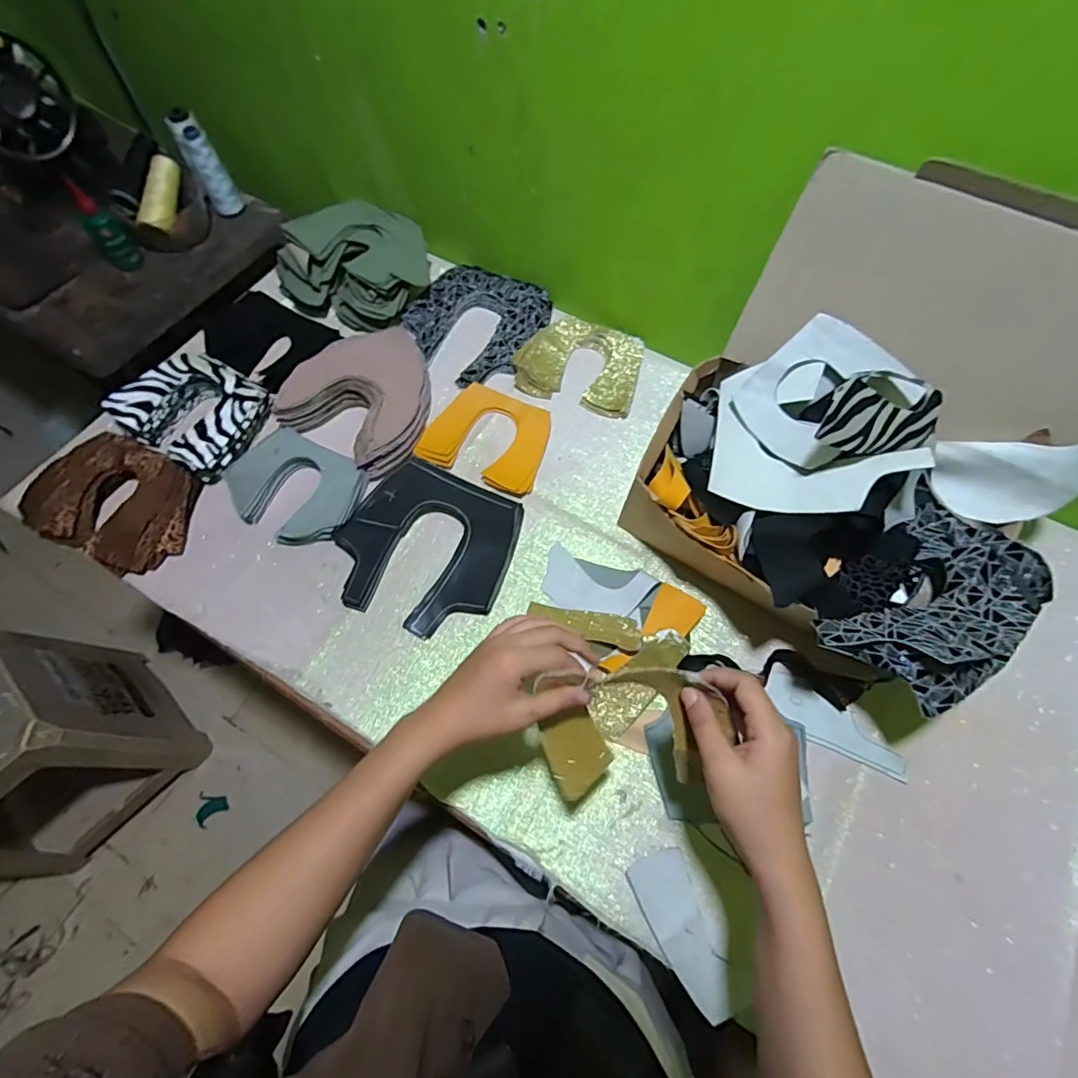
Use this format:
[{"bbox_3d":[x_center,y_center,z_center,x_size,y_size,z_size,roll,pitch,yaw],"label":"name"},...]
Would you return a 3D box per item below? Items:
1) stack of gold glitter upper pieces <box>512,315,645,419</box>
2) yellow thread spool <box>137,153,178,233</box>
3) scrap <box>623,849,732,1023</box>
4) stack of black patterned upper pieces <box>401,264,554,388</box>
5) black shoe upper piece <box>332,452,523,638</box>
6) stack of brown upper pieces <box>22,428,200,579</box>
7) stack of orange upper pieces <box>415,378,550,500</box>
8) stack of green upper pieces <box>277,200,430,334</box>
[{"bbox_3d":[0.058,-0.241,0.697,0.155,0.024,0.137,17,67,9],"label":"stack of gold glitter upper pieces"},{"bbox_3d":[-0.553,-0.506,0.762,0.031,0.037,0.110,11,90,6],"label":"yellow thread spool"},{"bbox_3d":[0.123,0.335,0.444,0.049,0.015,0.118,-21,67,-8],"label":"scrap"},{"bbox_3d":[-0.090,-0.300,0.725,0.171,0.023,0.180,24,69,12],"label":"stack of black patterned upper pieces"},{"bbox_3d":[-0.125,0.006,0.586,0.187,0.028,0.183,23,68,12],"label":"black shoe upper piece"},{"bbox_3d":[-0.487,-0.044,0.606,0.185,0.046,0.139,23,68,12],"label":"stack of brown upper pieces"},{"bbox_3d":[-0.062,-0.129,0.654,0.147,0.016,0.126,21,68,11],"label":"stack of orange upper pieces"},{"bbox_3d":[-0.245,-0.389,0.726,0.170,0.075,0.181,26,69,13],"label":"stack of green upper pieces"}]

